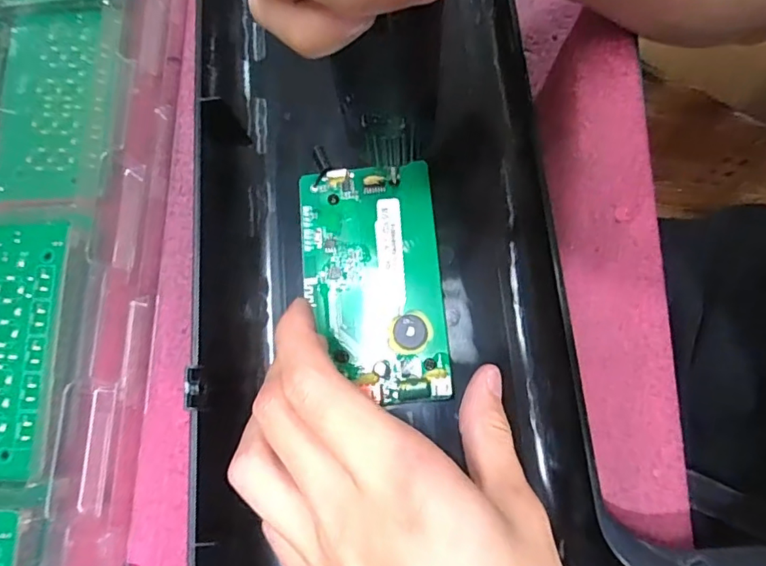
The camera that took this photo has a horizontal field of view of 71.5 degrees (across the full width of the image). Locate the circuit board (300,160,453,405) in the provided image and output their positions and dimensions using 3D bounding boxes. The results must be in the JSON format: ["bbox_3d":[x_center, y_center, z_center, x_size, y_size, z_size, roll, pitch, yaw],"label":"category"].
[{"bbox_3d":[-0.005,-0.002,0.231,0.059,0.010,0.104,-5,75,1],"label":"circuit board"}]

